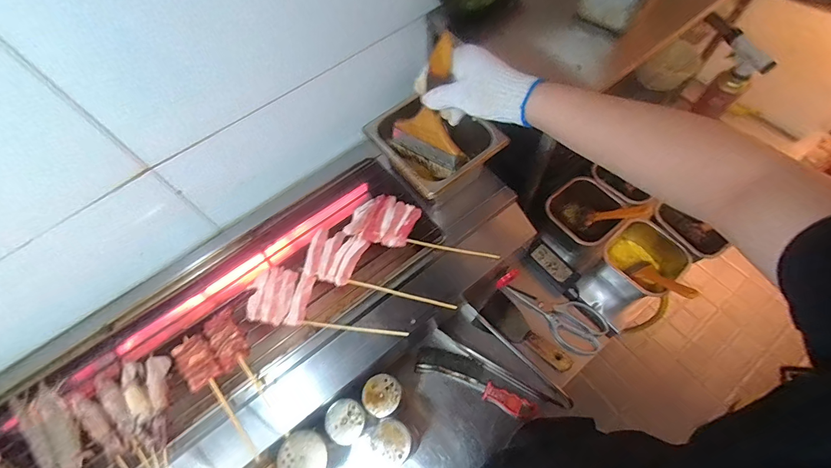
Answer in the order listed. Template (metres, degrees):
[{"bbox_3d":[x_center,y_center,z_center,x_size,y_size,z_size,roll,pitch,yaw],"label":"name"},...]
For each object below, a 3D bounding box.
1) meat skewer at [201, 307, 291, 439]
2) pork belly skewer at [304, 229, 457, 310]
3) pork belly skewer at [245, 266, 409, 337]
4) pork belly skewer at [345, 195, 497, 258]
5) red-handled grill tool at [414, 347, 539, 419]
[{"bbox_3d":[-0.236,0.197,0.544,0.043,0.031,0.197,-34,81,-13],"label":"meat skewer"},{"bbox_3d":[-0.055,0.049,0.591,0.236,0.012,0.082,12,66,7],"label":"pork belly skewer"},{"bbox_3d":[-0.134,0.101,0.575,0.240,0.016,0.081,7,65,5],"label":"pork belly skewer"},{"bbox_3d":[0.009,-0.006,0.613,0.236,0.015,0.085,18,67,10],"label":"pork belly skewer"},{"bbox_3d":[0.114,0.272,0.724,0.232,0.016,0.061,21,67,11],"label":"red-handled grill tool"}]

